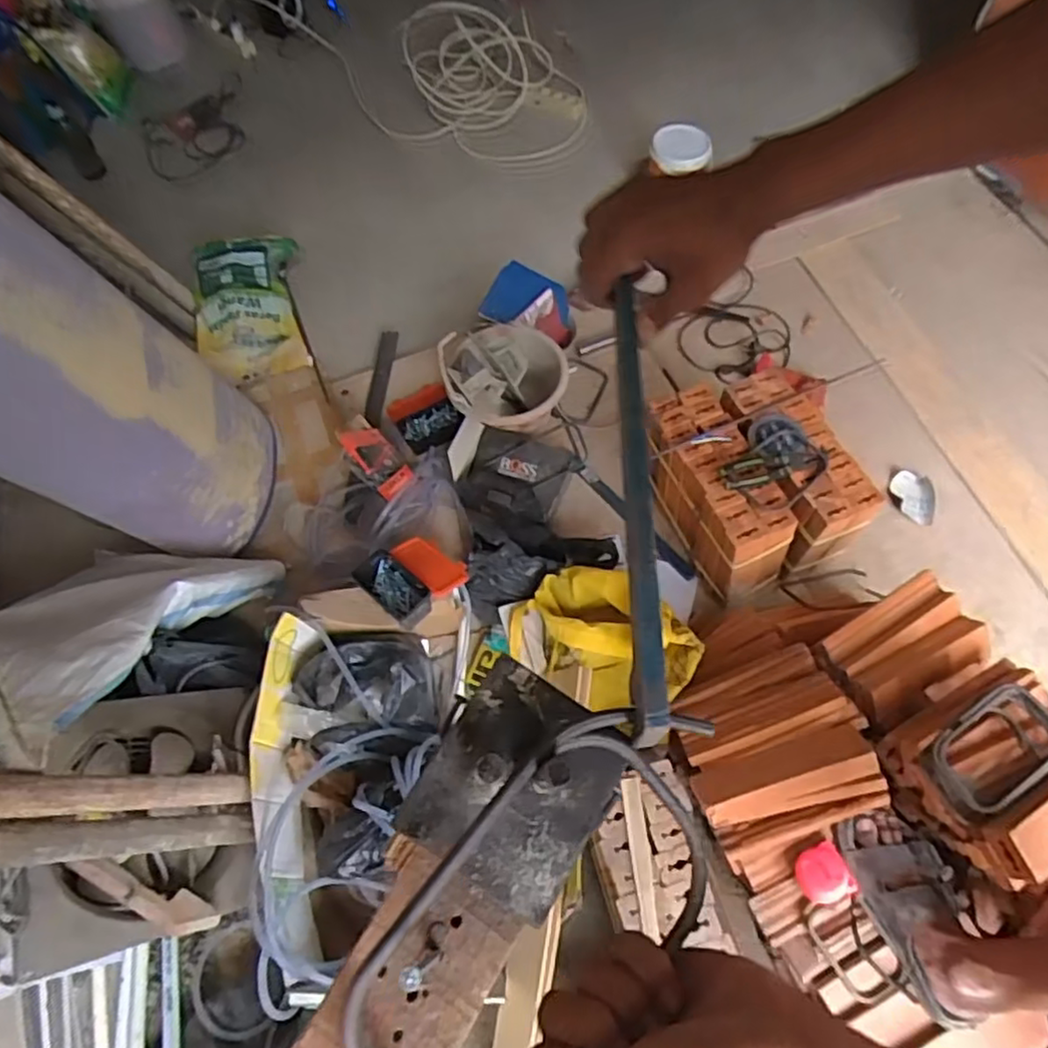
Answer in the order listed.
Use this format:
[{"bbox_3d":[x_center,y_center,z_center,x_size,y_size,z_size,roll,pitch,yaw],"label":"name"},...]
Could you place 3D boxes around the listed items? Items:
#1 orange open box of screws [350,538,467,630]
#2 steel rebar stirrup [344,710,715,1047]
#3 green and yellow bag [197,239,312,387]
[{"bbox_3d":[-0.200,0.091,1.200,0.139,0.055,0.149,37,70,20],"label":"orange open box of screws"},{"bbox_3d":[0.017,0.158,0.289,0.196,0.012,0.107,-36,93,-22],"label":"steel rebar stirrup"},{"bbox_3d":[-0.676,-0.536,1.659,0.243,0.163,0.323,-11,62,-3],"label":"green and yellow bag"}]

